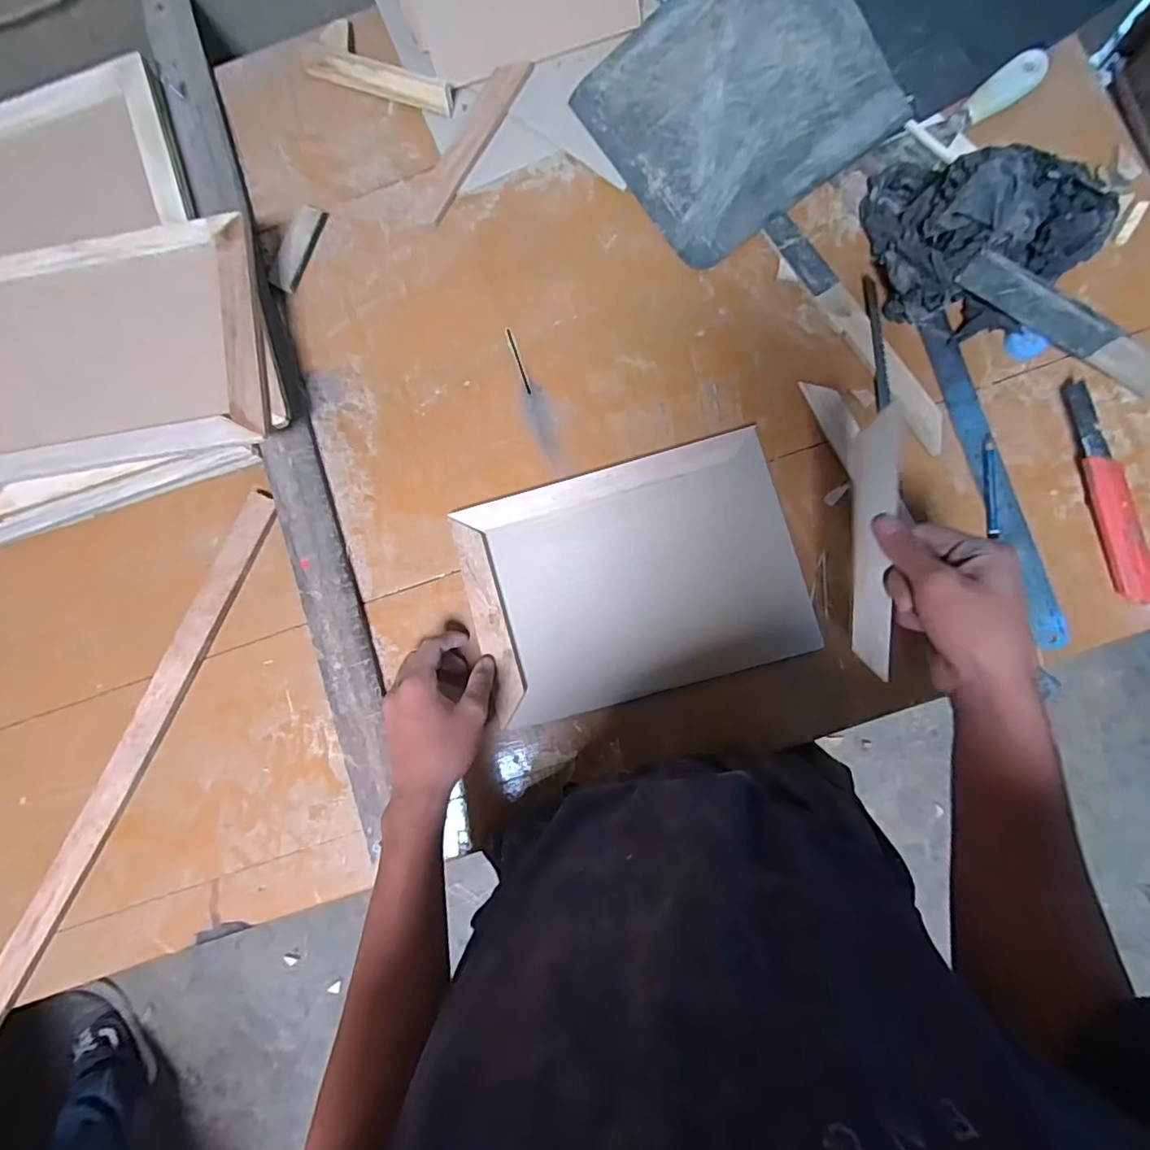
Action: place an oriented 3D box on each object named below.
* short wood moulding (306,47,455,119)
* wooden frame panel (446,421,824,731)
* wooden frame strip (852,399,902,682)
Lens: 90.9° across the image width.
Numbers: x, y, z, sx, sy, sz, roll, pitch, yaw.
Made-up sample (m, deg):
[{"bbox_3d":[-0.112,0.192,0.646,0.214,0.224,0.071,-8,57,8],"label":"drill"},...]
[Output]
[{"bbox_3d":[-0.191,-0.495,0.563,0.146,0.018,0.029,18,87,5],"label":"short wood moulding"},{"bbox_3d":[0.052,0.003,0.519,0.293,0.017,0.207,-15,85,2],"label":"wooden frame panel"},{"bbox_3d":[0.215,-0.022,0.406,0.028,0.009,0.187,0,96,4],"label":"wooden frame strip"}]

